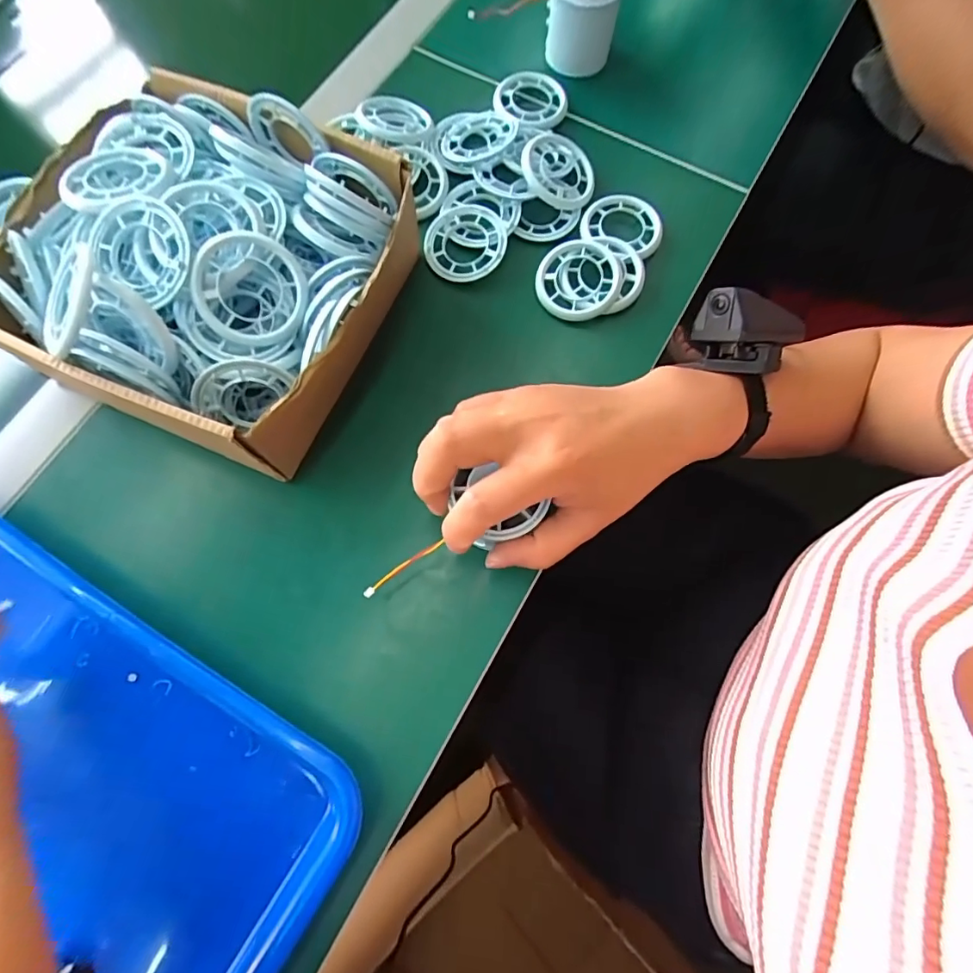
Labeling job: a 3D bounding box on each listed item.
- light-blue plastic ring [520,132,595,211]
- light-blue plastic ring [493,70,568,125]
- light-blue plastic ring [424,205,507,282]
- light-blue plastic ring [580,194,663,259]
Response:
[{"bbox_3d":[0.052,-0.230,0.372,0.055,0.010,0.055,3,79,-17],"label":"light-blue plastic ring"},{"bbox_3d":[0.036,-0.302,0.400,0.052,0.010,0.050,-1,76,2],"label":"light-blue plastic ring"},{"bbox_3d":[-0.015,-0.171,0.358,0.055,0.005,0.056,-1,82,7],"label":"light-blue plastic ring"},{"bbox_3d":[0.098,-0.189,0.369,0.056,0.011,0.045,14,73,4],"label":"light-blue plastic ring"}]

